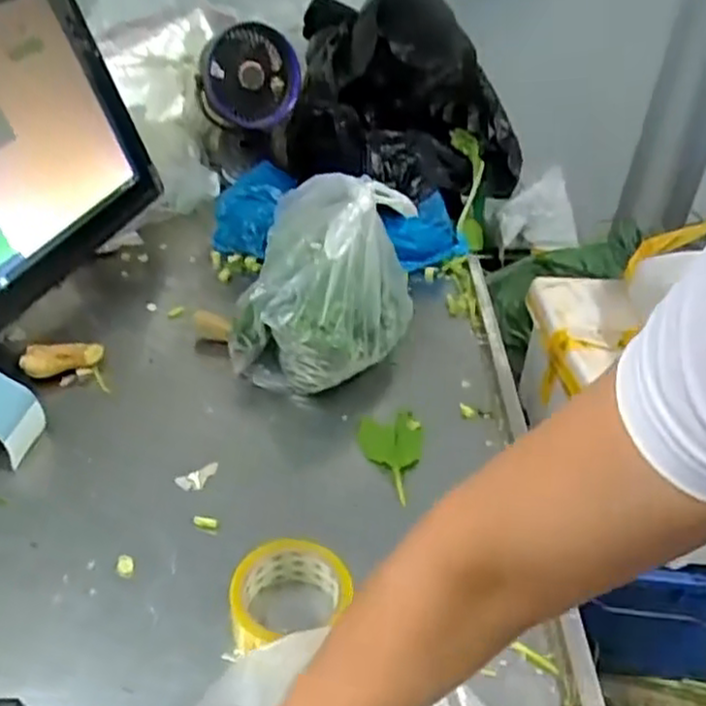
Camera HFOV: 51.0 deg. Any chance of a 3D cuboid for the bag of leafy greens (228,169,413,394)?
[{"bbox_3d":[-0.031,-0.087,0.843,0.187,0.211,0.227,5,37,0],"label":"bag of leafy greens"}]

